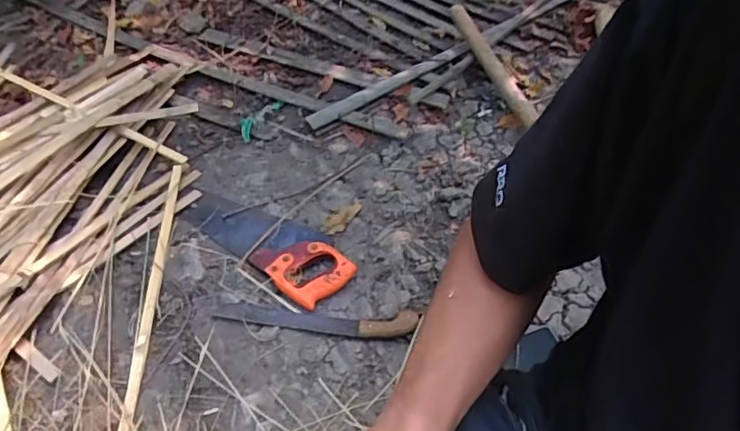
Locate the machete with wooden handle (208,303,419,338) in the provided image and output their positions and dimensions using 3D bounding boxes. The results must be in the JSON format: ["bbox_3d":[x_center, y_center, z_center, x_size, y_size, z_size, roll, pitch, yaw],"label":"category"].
[{"bbox_3d":[-0.087,0.163,0.892,0.321,0.035,0.047,5,51,0],"label":"machete with wooden handle"}]

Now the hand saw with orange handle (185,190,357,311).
[{"bbox_3d":[-0.174,0.033,0.987,0.324,0.021,0.124,34,55,21],"label":"hand saw with orange handle"}]

